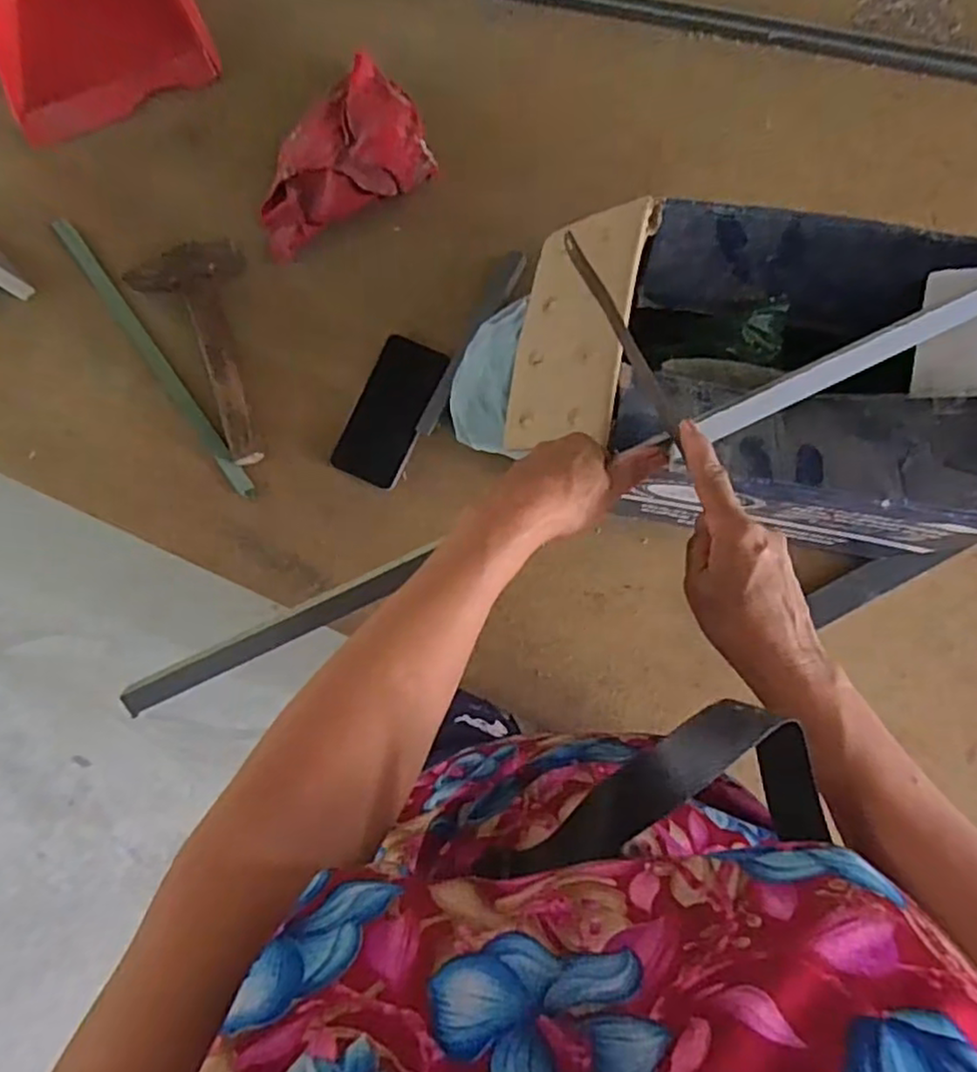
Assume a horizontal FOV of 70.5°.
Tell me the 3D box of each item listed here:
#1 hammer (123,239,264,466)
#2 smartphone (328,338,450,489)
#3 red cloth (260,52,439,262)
[{"bbox_3d":[-0.303,-0.187,0.730,0.125,0.048,0.231,-13,82,2],"label":"hammer"},{"bbox_3d":[-0.105,-0.132,0.735,0.074,0.012,0.155,23,85,6],"label":"smartphone"},{"bbox_3d":[-0.163,-0.389,0.731,0.203,0.078,0.111,-31,82,-1],"label":"red cloth"}]

